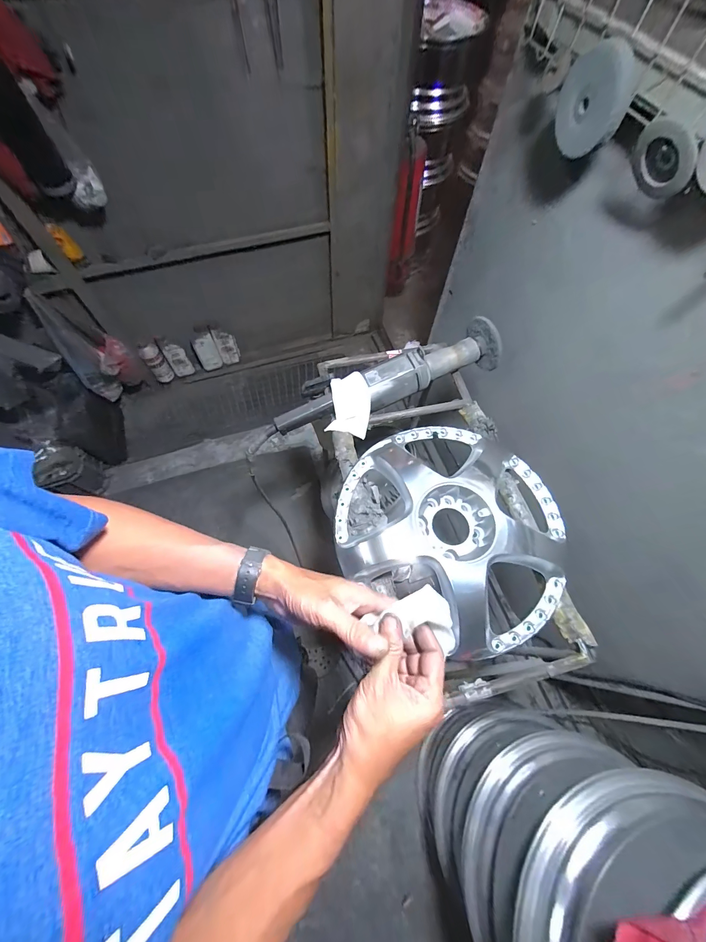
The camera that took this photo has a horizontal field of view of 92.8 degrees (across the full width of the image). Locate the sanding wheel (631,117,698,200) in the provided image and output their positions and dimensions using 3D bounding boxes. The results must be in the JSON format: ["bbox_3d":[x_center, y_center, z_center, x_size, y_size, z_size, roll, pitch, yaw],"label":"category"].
[{"bbox_3d":[0.431,-0.430,0.467,0.033,0.076,0.088,-37,71,-17],"label":"sanding wheel"}]

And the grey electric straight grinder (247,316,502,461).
[{"bbox_3d":[0.049,-0.193,0.754,0.605,0.122,0.097,-20,67,-11],"label":"grey electric straight grinder"}]

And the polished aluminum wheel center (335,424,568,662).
[{"bbox_3d":[0.187,0.094,0.631,0.408,0.079,0.378,1,65,-2],"label":"polished aluminum wheel center"}]

